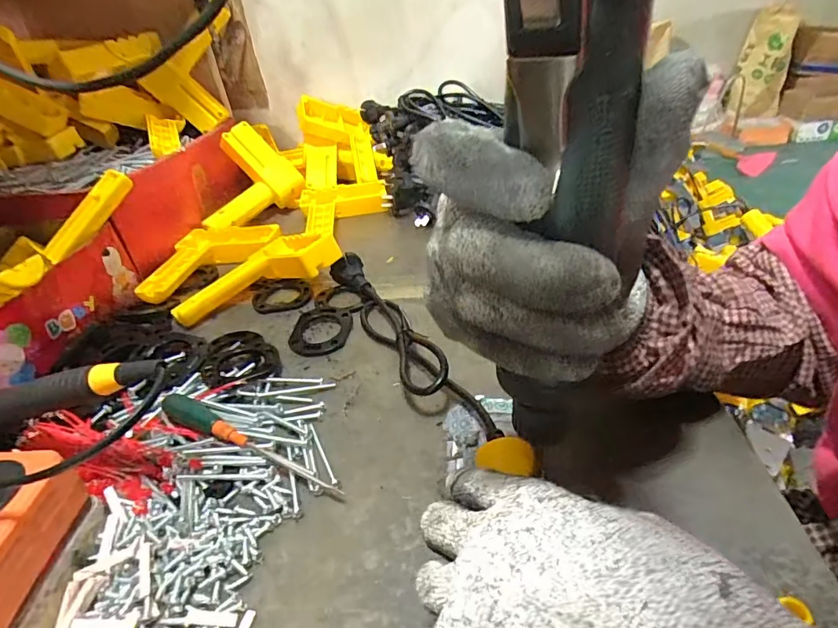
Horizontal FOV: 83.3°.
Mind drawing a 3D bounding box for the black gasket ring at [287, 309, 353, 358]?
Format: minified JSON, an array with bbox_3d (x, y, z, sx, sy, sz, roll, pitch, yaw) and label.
[{"bbox_3d":[-0.086,0.015,0.408,0.052,0.009,0.055,-4,35,3],"label":"black gasket ring"}]

